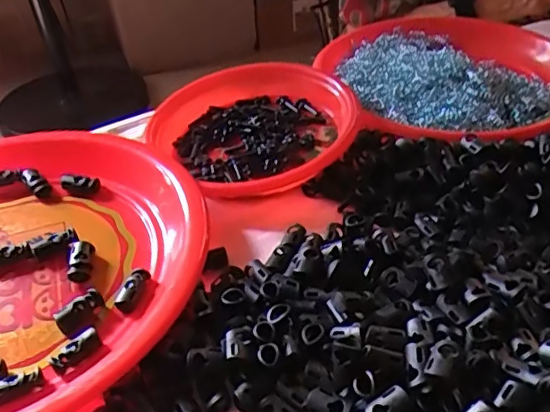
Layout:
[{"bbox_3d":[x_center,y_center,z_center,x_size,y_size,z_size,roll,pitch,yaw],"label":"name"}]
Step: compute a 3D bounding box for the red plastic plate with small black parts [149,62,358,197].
[{"bbox_3d":[-0.006,-0.067,0.445,0.162,0.045,0.163,-3,39,3],"label":"red plastic plate with small black parts"}]

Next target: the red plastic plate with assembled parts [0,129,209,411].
[{"bbox_3d":[-0.162,0.031,0.329,0.231,0.043,0.245,-3,39,3],"label":"red plastic plate with assembled parts"}]

